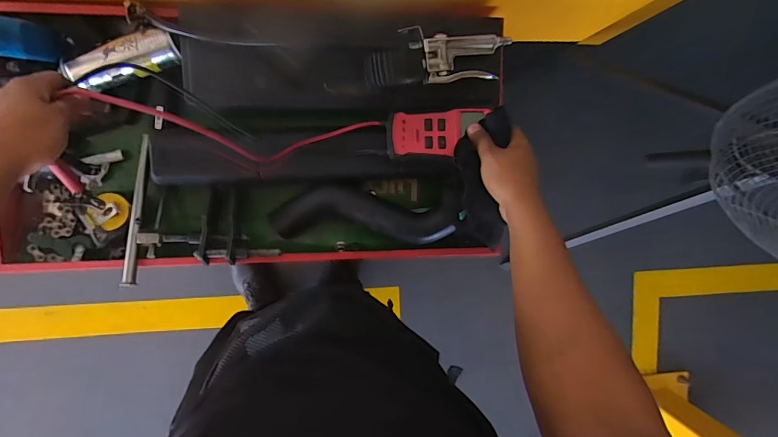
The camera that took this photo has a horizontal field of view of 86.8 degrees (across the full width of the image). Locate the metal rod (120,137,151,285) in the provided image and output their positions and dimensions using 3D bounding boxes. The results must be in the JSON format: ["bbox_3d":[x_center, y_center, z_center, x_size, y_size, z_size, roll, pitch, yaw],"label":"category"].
[{"bbox_3d":[-0.346,-0.012,0.565,0.017,0.014,0.208,1,78,-7],"label":"metal rod"}]

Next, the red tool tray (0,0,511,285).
[{"bbox_3d":[-0.218,-0.106,0.558,0.724,0.165,0.328,-1,96,-7],"label":"red tool tray"}]

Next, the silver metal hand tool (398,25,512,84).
[{"bbox_3d":[0.093,-0.212,0.543,0.146,0.030,0.066,-1,96,-7],"label":"silver metal hand tool"}]

